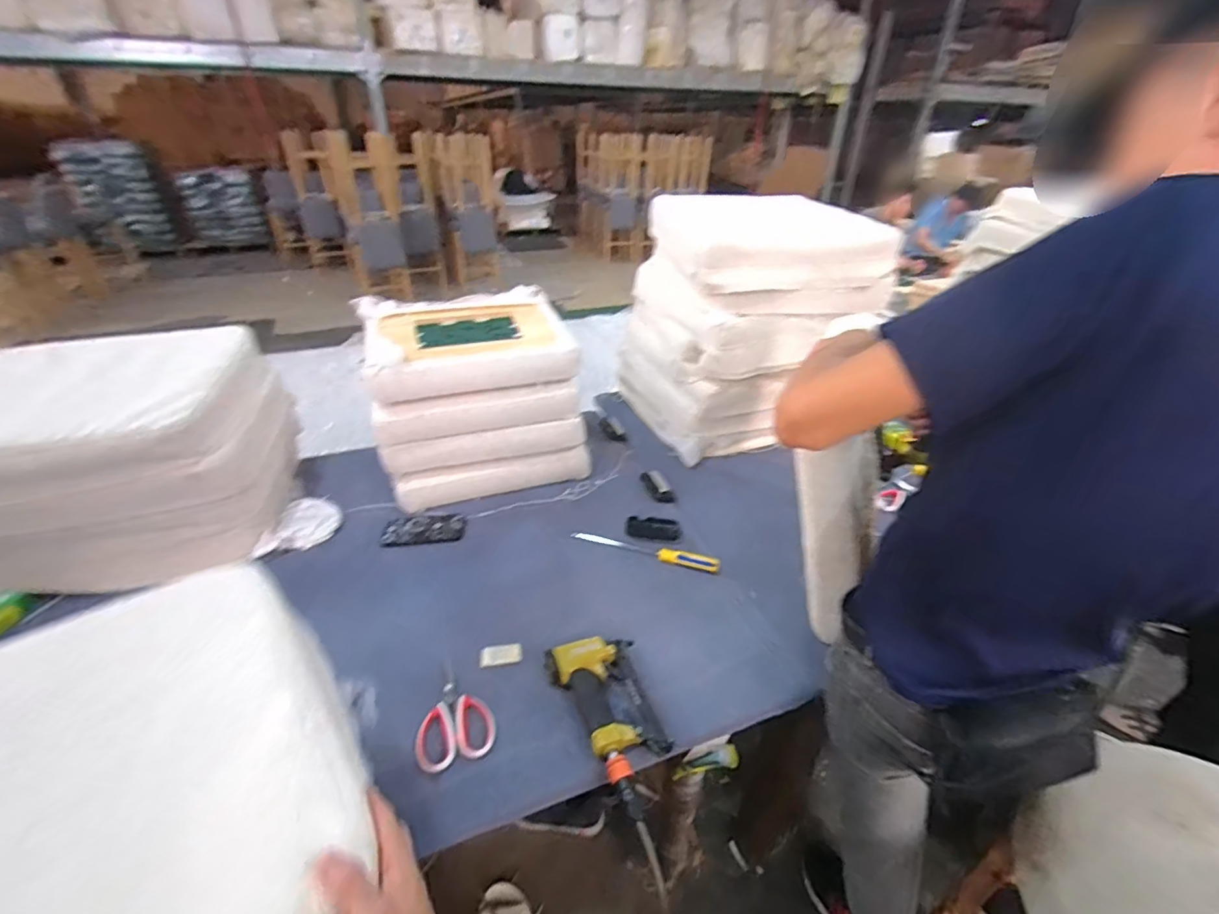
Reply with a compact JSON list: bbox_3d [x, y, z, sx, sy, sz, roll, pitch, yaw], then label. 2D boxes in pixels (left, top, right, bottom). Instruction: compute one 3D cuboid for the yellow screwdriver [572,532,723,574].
[{"bbox_3d":[0.071,0.189,1.043,0.291,0.025,0.028,9,33,12],"label":"yellow screwdriver"}]

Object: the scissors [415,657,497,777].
[{"bbox_3d":[-0.227,0.363,0.748,0.101,0.016,0.159,-11,35,-19],"label":"scissors"}]

